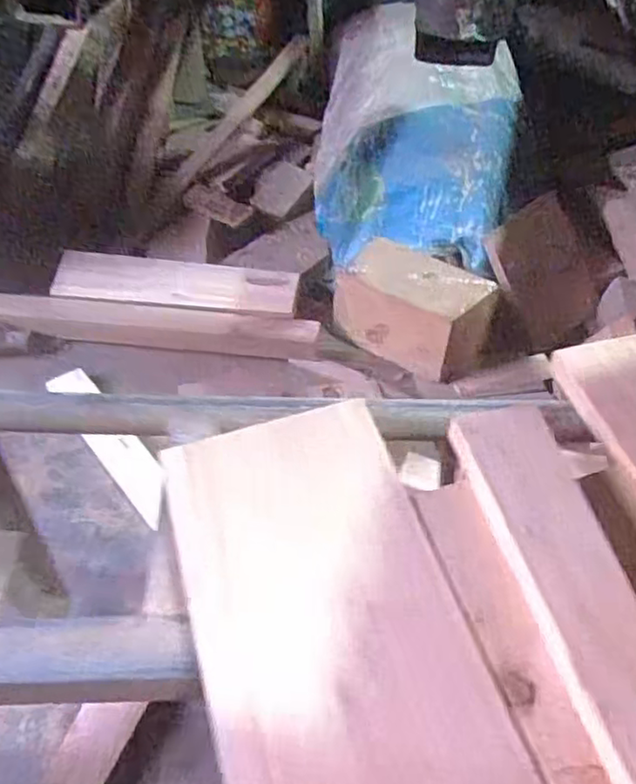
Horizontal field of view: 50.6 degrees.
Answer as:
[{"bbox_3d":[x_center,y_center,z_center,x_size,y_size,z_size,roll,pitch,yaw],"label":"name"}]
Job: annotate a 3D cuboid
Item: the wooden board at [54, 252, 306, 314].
[{"bbox_3d":[-0.237,-0.173,1.083,0.397,0.029,0.089,9,67,10],"label":"wooden board"}]

